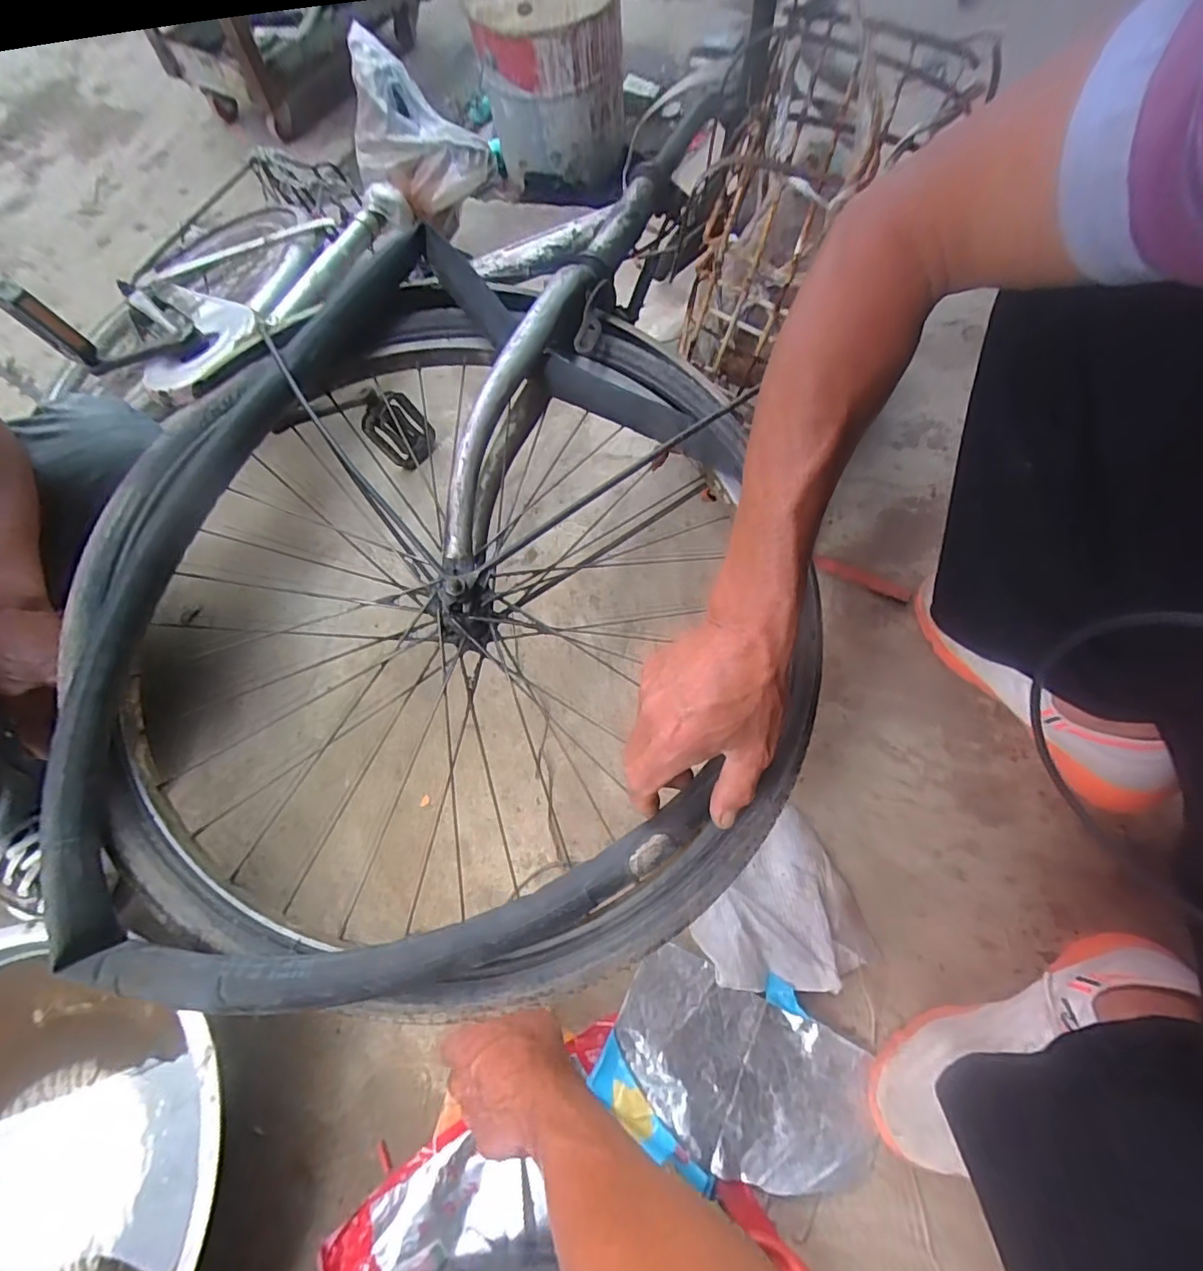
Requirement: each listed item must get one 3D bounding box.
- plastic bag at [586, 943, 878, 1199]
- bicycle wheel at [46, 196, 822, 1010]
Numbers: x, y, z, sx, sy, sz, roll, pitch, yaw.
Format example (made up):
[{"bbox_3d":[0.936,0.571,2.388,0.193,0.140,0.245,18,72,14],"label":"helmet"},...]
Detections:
[{"bbox_3d":[0.114,0.362,0.469,0.209,0.011,0.138,24,69,10],"label":"plastic bag"},{"bbox_3d":[-0.114,-0.057,0.427,0.519,0.099,0.568,0,67,0],"label":"bicycle wheel"}]

